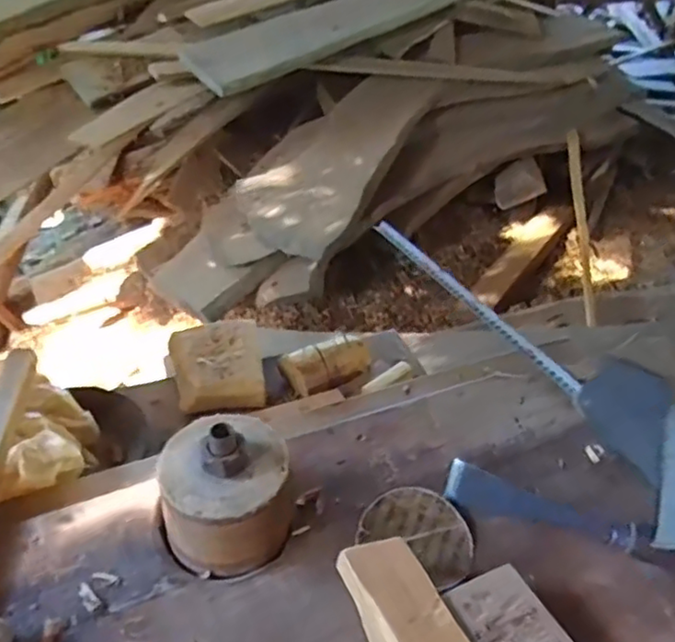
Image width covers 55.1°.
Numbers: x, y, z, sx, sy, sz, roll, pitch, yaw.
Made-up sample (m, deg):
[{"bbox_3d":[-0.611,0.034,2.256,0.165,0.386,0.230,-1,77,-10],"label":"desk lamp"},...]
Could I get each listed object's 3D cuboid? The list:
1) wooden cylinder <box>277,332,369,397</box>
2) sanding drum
[{"bbox_3d":[-0.010,0.056,0.819,0.113,0.046,0.059,-18,44,-28],"label":"wooden cylinder"},{"bbox_3d":[-0.086,0.131,0.510,0.104,0.097,0.100,3,38,-5],"label":"sanding drum"}]

